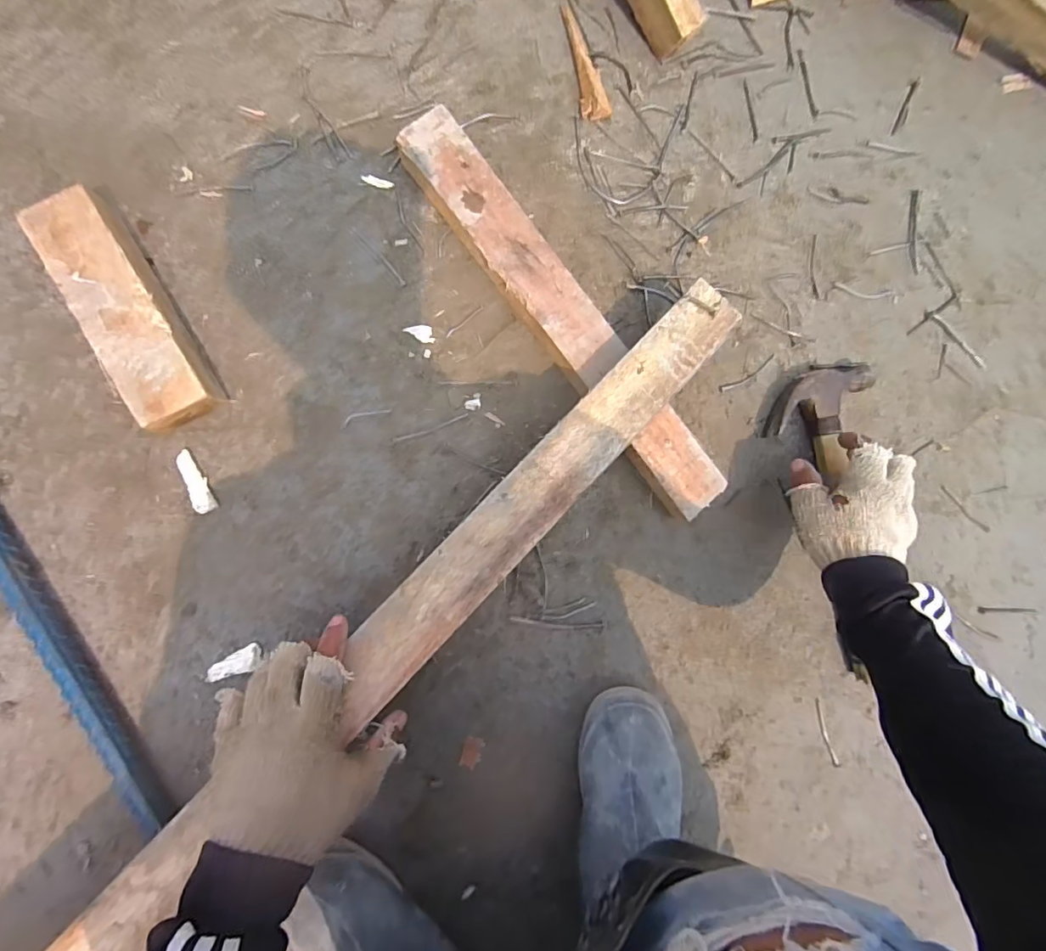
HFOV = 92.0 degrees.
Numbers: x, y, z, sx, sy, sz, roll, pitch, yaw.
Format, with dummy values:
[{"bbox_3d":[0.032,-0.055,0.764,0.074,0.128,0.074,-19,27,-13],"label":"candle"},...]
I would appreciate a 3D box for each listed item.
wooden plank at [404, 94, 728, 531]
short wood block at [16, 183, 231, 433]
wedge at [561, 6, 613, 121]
[{"bbox_3d":[0.040,-0.149,0.503,0.062,0.044,0.448,-39,94,-9],"label":"wooden plank"},{"bbox_3d":[-0.348,-0.141,0.449,0.067,0.054,0.211,-31,92,-9],"label":"short wood block"},{"bbox_3d":[0.068,-0.437,0.534,0.031,0.013,0.123,-9,89,-8],"label":"wedge"}]

